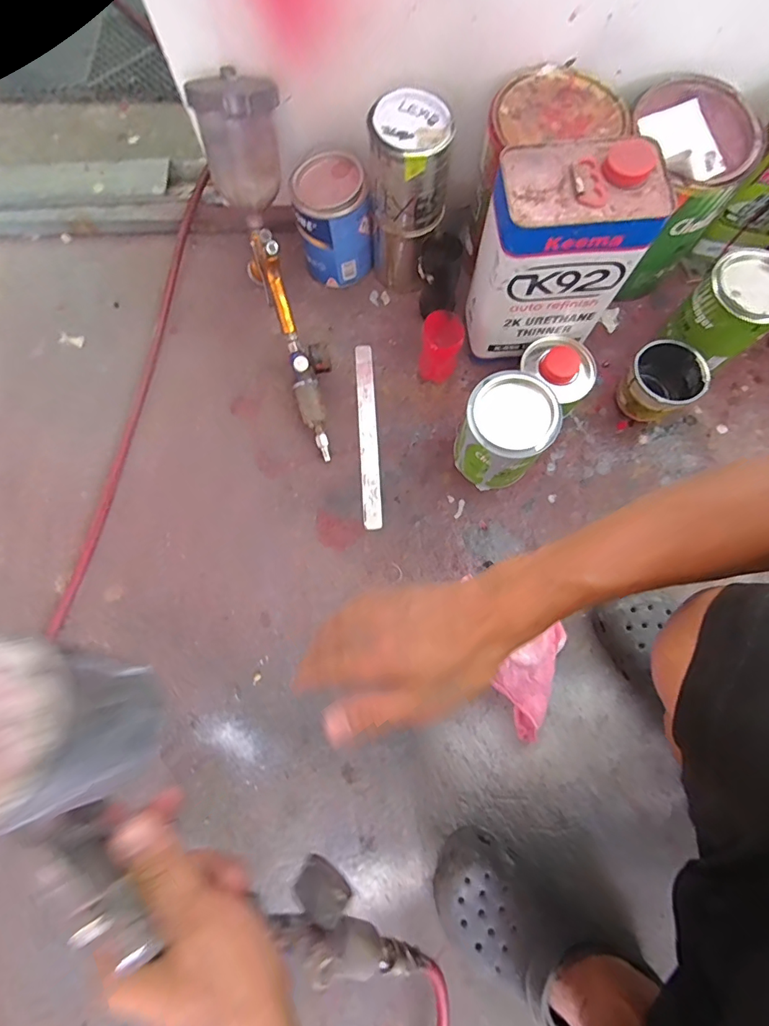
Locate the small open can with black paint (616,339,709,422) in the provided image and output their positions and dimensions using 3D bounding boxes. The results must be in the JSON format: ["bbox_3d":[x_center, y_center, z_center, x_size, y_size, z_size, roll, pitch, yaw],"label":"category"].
[{"bbox_3d":[0.379,-0.177,0.632,0.093,0.087,0.089,0,75,0],"label":"small open can with black paint"}]

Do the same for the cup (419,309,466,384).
[{"bbox_3d":[0.079,-0.226,0.643,0.053,0.100,0.060,10,76,3],"label":"cup"}]

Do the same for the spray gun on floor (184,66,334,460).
[{"bbox_3d":[-0.128,-0.313,0.638,0.105,0.177,0.469,-18,102,-4],"label":"spray gun on floor"}]

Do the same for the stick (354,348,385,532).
[{"bbox_3d":[-0.024,-0.117,0.667,0.029,0.006,0.284,-3,77,-2],"label":"stick"}]

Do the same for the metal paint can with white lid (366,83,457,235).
[{"bbox_3d":[0.032,-0.434,0.578,0.097,0.119,0.097,0,77,1],"label":"metal paint can with white lid"}]

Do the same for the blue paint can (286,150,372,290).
[{"bbox_3d":[-0.075,-0.421,0.672,0.105,0.141,0.093,-13,76,-3],"label":"blue paint can"}]

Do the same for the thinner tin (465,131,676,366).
[{"bbox_3d":[0.206,-0.308,0.566,0.174,0.226,0.116,-10,77,-1],"label":"thinner tin"}]

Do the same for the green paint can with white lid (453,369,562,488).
[{"bbox_3d":[0.149,-0.098,0.588,0.101,0.139,0.106,0,75,0],"label":"green paint can with white lid"}]

